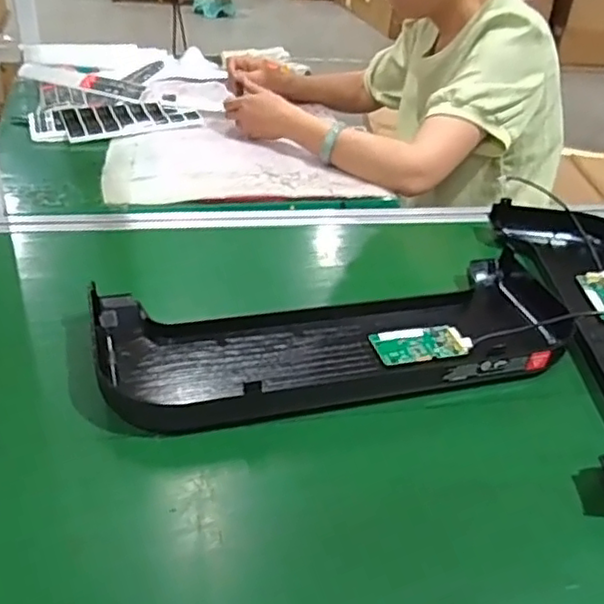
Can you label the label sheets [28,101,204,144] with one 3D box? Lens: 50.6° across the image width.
[{"bbox_3d":[-0.320,-0.319,1.100,0.272,0.025,0.113,-12,39,-25],"label":"label sheets"}]

